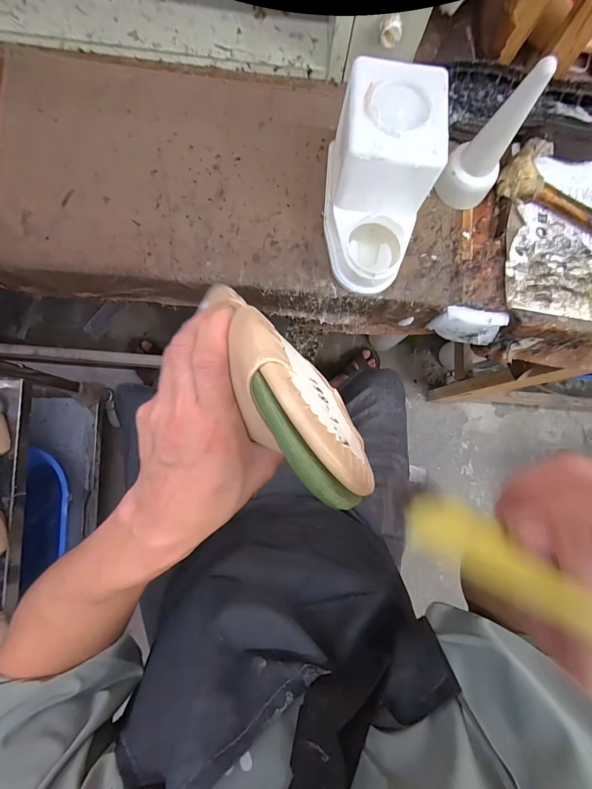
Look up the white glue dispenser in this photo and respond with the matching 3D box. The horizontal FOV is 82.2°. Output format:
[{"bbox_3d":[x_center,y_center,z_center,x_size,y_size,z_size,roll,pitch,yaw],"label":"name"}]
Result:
[{"bbox_3d":[0.093,-0.231,0.381,0.104,0.117,0.195,3,84,-4],"label":"white glue dispenser"}]

